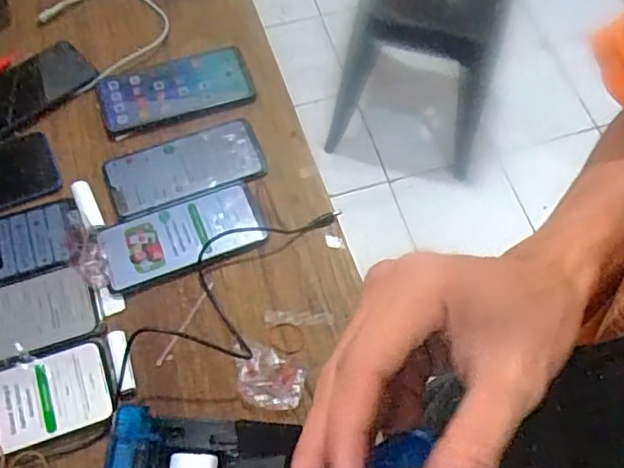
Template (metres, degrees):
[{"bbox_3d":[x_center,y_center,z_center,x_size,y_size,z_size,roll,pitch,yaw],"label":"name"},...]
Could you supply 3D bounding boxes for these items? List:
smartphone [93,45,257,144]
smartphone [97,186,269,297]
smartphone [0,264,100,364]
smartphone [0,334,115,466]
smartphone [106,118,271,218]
[{"bbox_3d":[-0.158,-0.170,0.695,0.172,0.015,0.086,-17,66,-8],"label":"smartphone"},{"bbox_3d":[-0.132,-0.002,0.616,0.162,0.015,0.078,-20,67,-9],"label":"smartphone"},{"bbox_3d":[-0.292,0.082,0.572,0.164,0.010,0.079,-18,66,-9],"label":"smartphone"},{"bbox_3d":[-0.265,0.156,0.542,0.165,0.015,0.085,-19,67,-9],"label":"smartphone"},{"bbox_3d":[-0.139,-0.073,0.658,0.166,0.007,0.076,-21,67,-10],"label":"smartphone"}]

